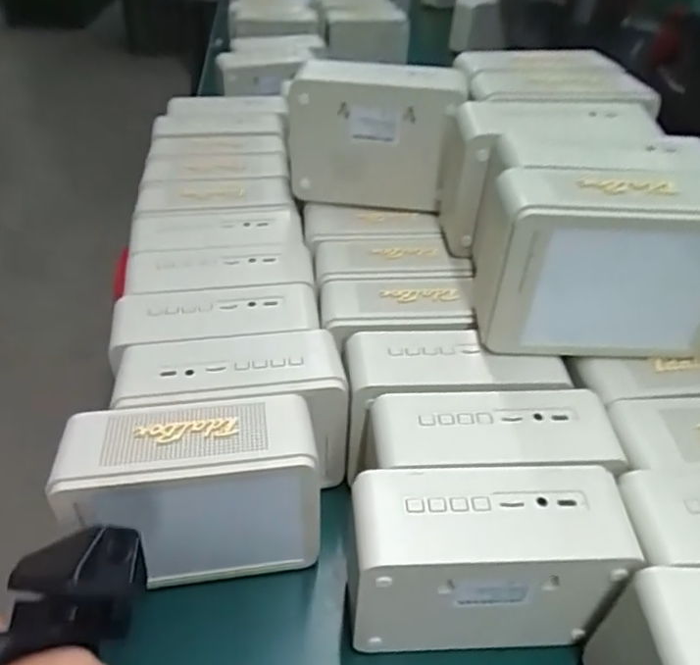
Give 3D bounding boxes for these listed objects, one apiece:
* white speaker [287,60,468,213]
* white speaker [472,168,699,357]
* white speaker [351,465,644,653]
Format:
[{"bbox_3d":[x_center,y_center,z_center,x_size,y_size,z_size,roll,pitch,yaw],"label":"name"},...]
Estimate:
[{"bbox_3d":[0.018,-0.161,0.518,0.133,0.107,0.057,6,41,3],"label":"white speaker"},{"bbox_3d":[0.151,-0.042,0.383,0.154,0.110,0.059,4,41,1],"label":"white speaker"},{"bbox_3d":[0.068,0.128,0.338,0.137,0.102,0.059,1,40,-3],"label":"white speaker"}]

